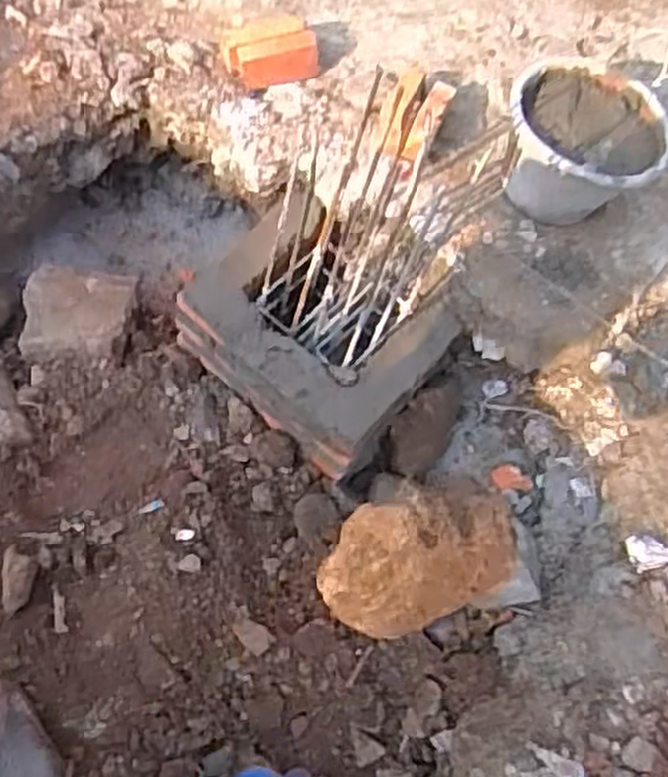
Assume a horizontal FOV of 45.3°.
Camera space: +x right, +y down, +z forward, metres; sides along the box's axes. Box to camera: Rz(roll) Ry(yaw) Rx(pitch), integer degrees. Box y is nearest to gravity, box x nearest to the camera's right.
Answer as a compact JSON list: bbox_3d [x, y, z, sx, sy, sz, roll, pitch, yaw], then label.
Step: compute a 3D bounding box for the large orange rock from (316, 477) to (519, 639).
[{"bbox_3d":[0.090,0.180,0.846,0.208,0.106,0.129,-21,76,-14],"label":"large orange rock"}]

